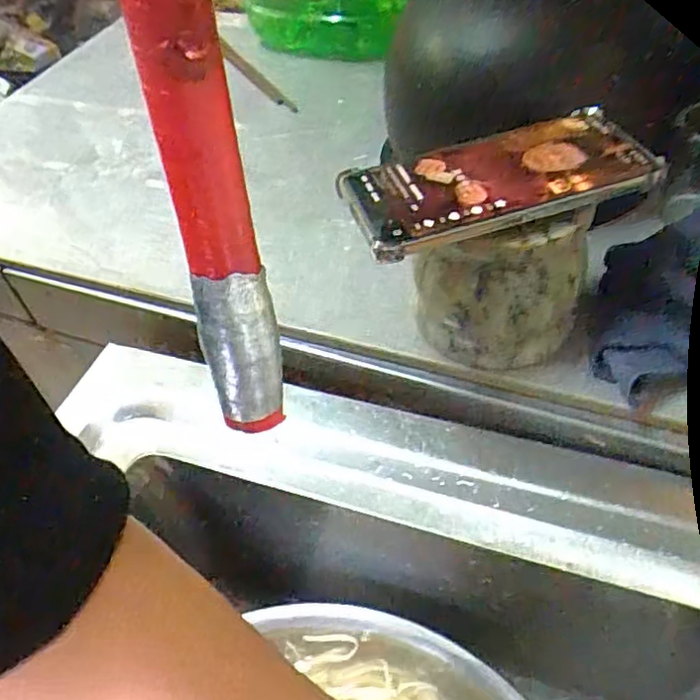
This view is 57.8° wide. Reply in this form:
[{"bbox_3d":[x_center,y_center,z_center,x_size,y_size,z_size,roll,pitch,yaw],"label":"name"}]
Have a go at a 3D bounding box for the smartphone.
[{"bbox_3d":[0.082,-0.096,0.353,0.159,0.016,0.074,-15,50,-8],"label":"smartphone"}]

